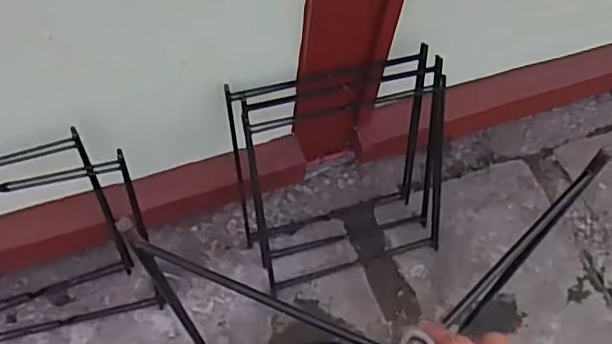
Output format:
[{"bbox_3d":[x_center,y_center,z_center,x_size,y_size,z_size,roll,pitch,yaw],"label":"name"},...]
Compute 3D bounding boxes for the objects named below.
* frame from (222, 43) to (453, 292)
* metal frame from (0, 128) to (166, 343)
[{"bbox_3d":[0.088,0.010,1.434,0.478,0.452,0.334,-13,62,-11],"label":"frame"},{"bbox_3d":[-0.631,0.173,1.277,0.573,0.454,0.227,-12,62,-11],"label":"metal frame"}]

